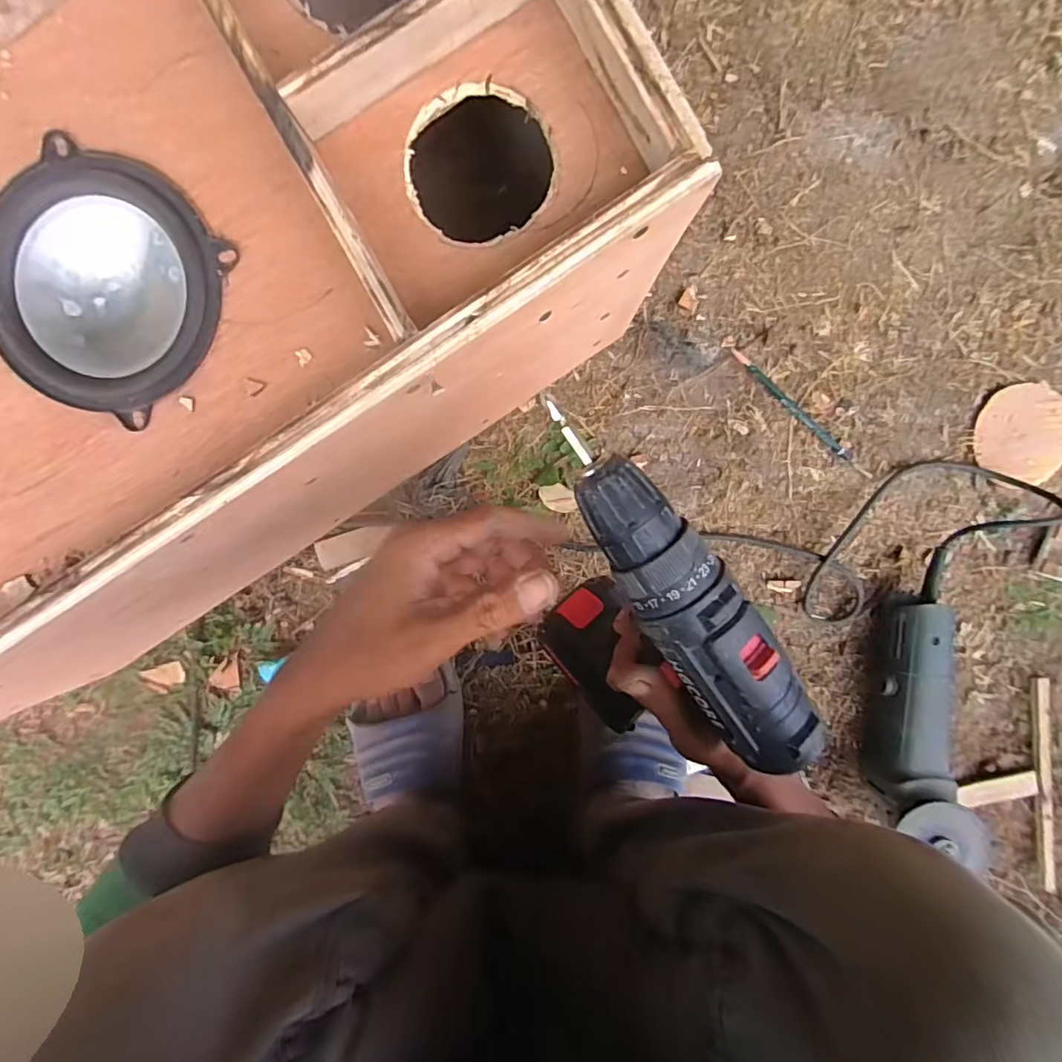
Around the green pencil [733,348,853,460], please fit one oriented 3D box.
[{"bbox_3d":[0.262,-0.124,0.546,0.161,0.005,0.012,39,92,-3],"label":"green pencil"}]

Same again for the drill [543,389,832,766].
[{"bbox_3d":[0.047,0.041,0.330,0.097,0.178,0.195,-37,98,1],"label":"drill"}]

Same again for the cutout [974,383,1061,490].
[{"bbox_3d":[0.512,-0.099,0.565,0.102,0.013,0.102,0,94,-1],"label":"cutout"}]

